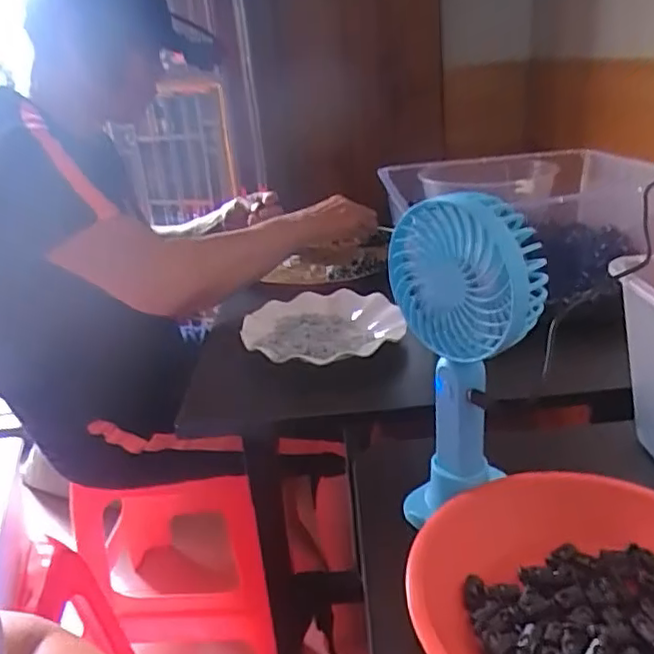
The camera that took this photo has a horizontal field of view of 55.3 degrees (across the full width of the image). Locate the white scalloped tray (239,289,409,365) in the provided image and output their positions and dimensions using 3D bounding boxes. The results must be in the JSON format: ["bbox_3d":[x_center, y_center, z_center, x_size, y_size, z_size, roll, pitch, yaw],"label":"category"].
[{"bbox_3d":[-0.007,-0.005,0.725,0.174,0.034,0.179,-7,23,-2],"label":"white scalloped tray"}]

